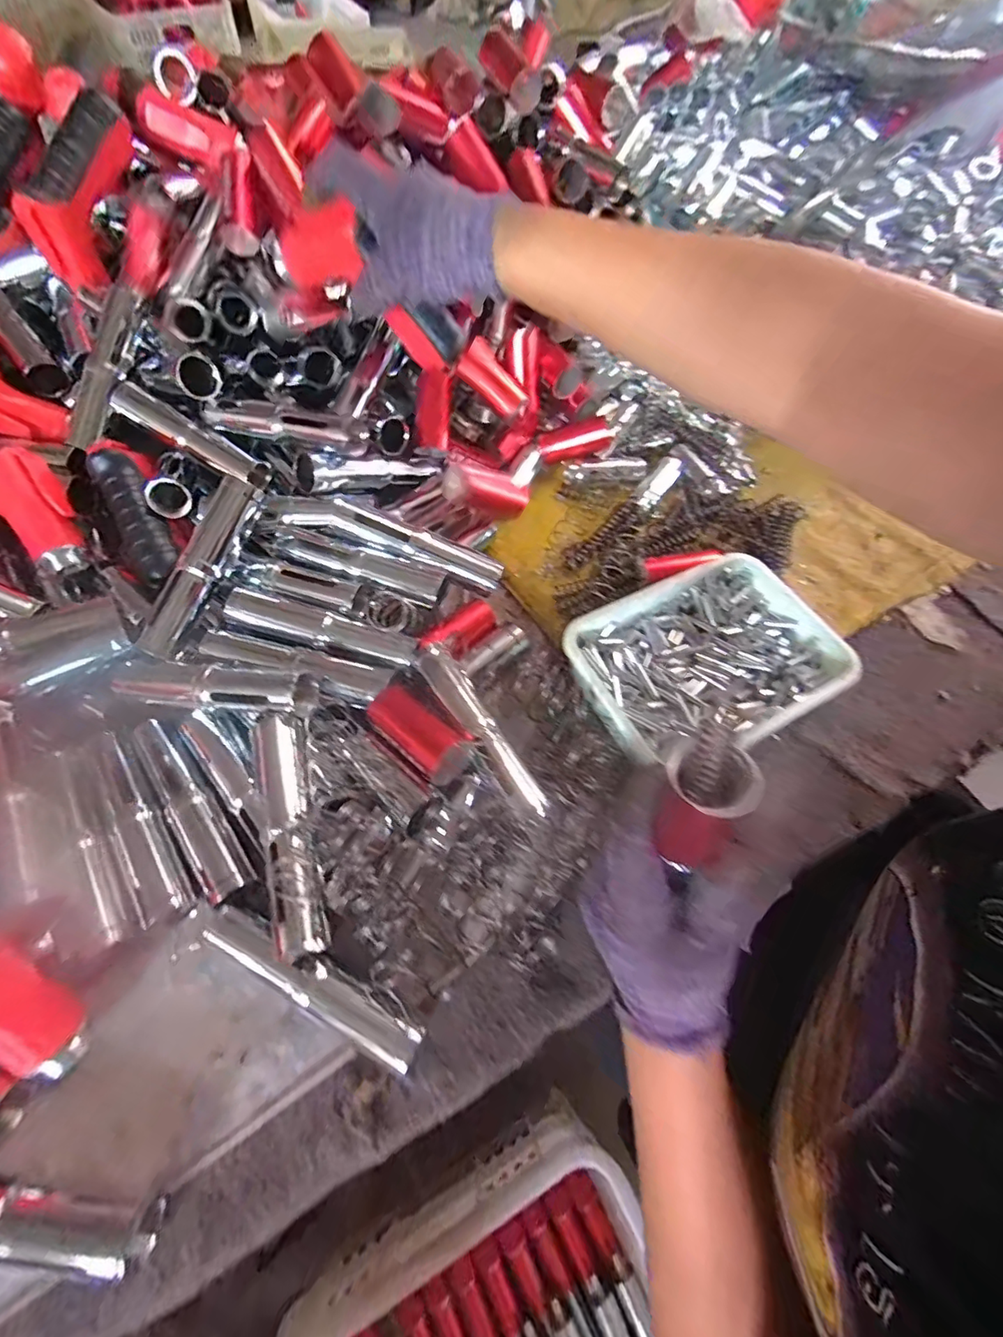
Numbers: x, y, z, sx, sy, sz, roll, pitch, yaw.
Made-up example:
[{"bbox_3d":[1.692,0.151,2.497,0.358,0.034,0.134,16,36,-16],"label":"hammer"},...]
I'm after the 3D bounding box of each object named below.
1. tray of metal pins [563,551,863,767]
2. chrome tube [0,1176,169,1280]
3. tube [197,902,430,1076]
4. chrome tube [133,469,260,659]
[{"bbox_3d":[0.140,-0.003,0.375,0.179,0.043,0.136,-27,66,-17],"label":"tray of metal pins"},{"bbox_3d":[-0.217,0.239,0.229,0.128,0.025,0.024,8,61,0],"label":"chrome tube"},{"bbox_3d":[-0.099,0.165,0.278,0.127,0.024,0.022,26,63,10],"label":"tube"},{"bbox_3d":[-0.193,-0.065,0.338,0.018,0.019,0.123,27,87,10],"label":"chrome tube"}]

